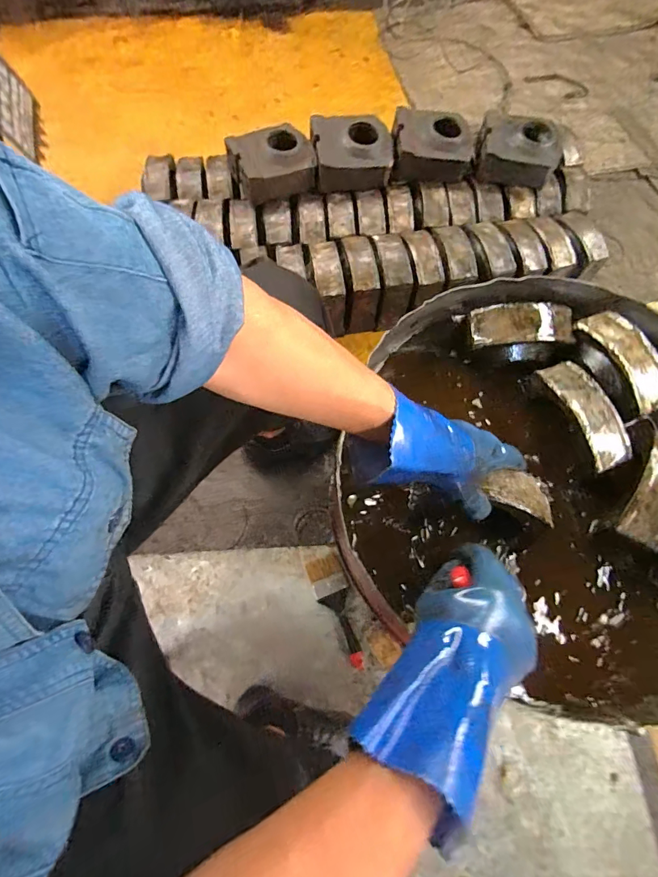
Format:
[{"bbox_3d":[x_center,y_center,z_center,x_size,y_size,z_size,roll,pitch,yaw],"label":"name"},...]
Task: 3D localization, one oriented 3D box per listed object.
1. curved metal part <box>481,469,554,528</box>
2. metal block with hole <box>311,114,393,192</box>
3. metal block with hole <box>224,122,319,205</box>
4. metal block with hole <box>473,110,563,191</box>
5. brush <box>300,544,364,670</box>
[{"bbox_3d":[0.237,0.065,0.512,0.097,0.011,0.055,24,62,-11],"label":"curved metal part"},{"bbox_3d":[0.054,-0.700,1.021,0.182,0.090,0.159,-10,69,-4],"label":"metal block with hole"},{"bbox_3d":[-0.133,-0.656,0.997,0.192,0.086,0.144,-11,69,-5],"label":"metal block with hole"},{"bbox_3d":[0.460,-0.708,1.023,0.190,0.087,0.146,10,69,3],"label":"metal block with hole"},{"bbox_3d":[0.009,0.312,0.792,0.066,0.027,0.229,-16,69,-7],"label":"brush"}]

